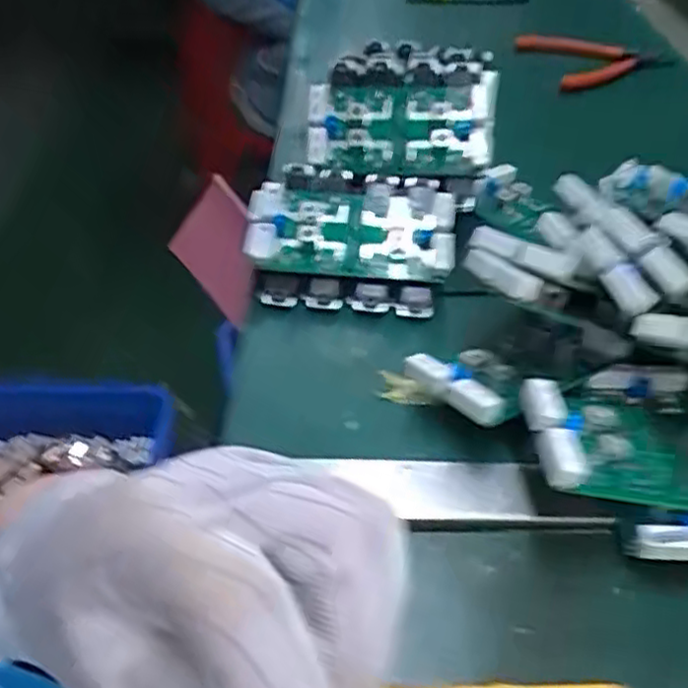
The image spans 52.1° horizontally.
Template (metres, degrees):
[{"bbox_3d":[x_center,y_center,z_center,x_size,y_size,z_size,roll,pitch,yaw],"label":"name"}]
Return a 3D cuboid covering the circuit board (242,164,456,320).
[{"bbox_3d":[0.002,-0.063,0.402,0.115,0.026,0.090,5,74,6],"label":"circuit board"}]

